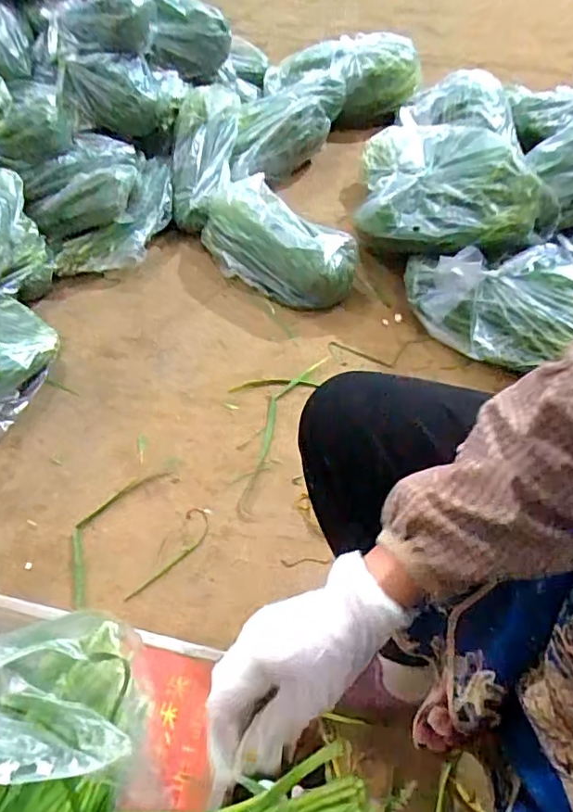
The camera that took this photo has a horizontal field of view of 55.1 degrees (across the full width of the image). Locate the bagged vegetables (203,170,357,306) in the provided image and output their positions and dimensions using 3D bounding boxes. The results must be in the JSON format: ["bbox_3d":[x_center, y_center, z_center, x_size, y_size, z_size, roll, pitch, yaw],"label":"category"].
[{"bbox_3d":[-0.036,-0.379,1.254,0.189,0.123,0.422,-31,55,-24],"label":"bagged vegetables"}]

